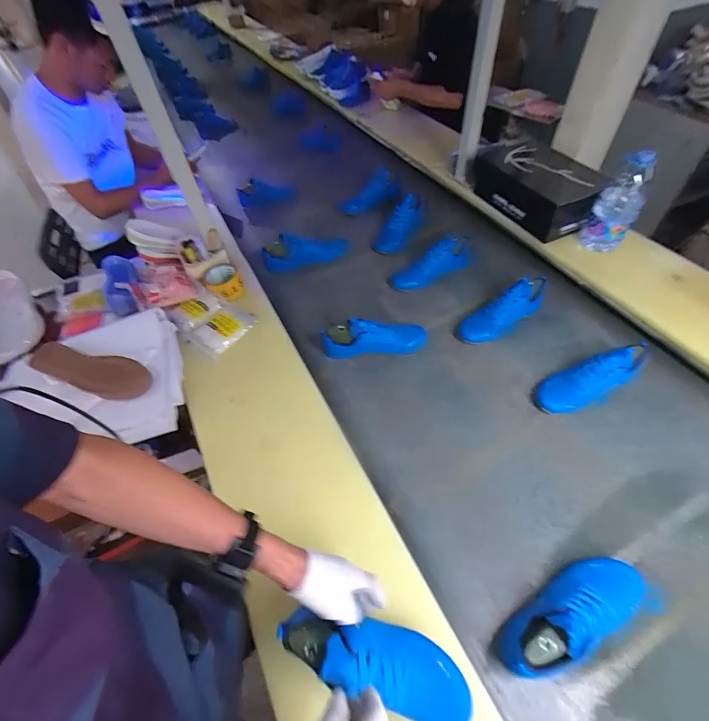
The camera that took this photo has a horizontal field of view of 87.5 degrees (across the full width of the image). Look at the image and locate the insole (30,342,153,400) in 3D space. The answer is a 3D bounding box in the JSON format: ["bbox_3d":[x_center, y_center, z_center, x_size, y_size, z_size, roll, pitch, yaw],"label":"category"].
[{"bbox_3d":[-0.563,0.019,0.796,0.272,0.020,0.095,14,54,14],"label":"insole"}]

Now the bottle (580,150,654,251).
[{"bbox_3d":[0.699,-0.412,0.981,0.103,0.242,0.103,29,59,23],"label":"bottle"}]

